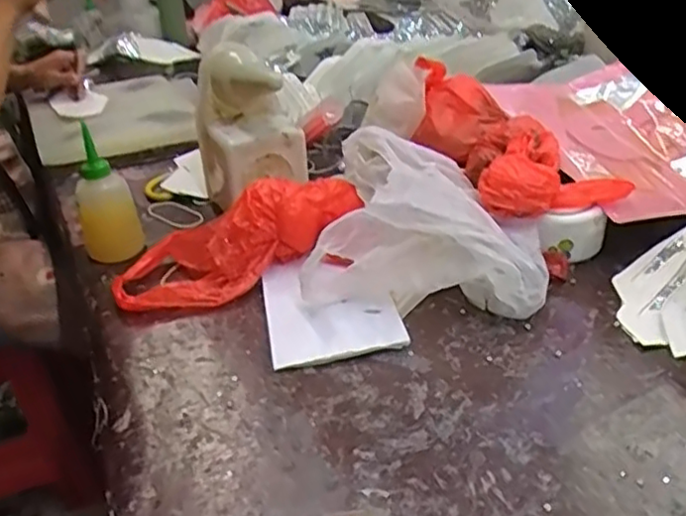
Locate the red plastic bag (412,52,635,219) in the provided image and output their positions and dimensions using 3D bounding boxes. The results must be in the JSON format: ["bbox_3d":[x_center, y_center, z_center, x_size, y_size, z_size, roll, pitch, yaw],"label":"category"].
[{"bbox_3d":[0.185,-0.147,0.760,0.146,0.101,0.255,-13,31,-14],"label":"red plastic bag"}]

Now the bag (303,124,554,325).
[{"bbox_3d":[0.096,-0.042,0.698,0.231,0.121,0.224,4,31,14],"label":"bag"}]

